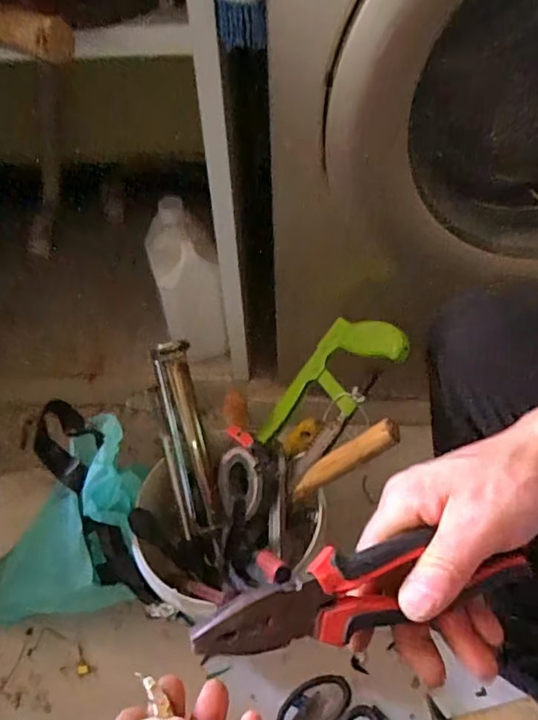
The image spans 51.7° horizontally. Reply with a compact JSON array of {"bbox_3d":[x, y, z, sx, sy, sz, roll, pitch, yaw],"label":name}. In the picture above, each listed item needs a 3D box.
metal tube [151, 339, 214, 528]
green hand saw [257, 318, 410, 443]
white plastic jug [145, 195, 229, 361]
[{"bbox_3d":[-0.106,0.096,0.705,0.051,0.042,0.236,-12,74,-9],"label":"metal tube"},{"bbox_3d":[0.067,0.026,0.675,0.033,0.227,0.098,26,37,-34],"label":"green hand saw"},{"bbox_3d":[-0.130,-0.122,0.867,0.091,0.234,0.146,-15,50,-12],"label":"white plastic jug"}]

